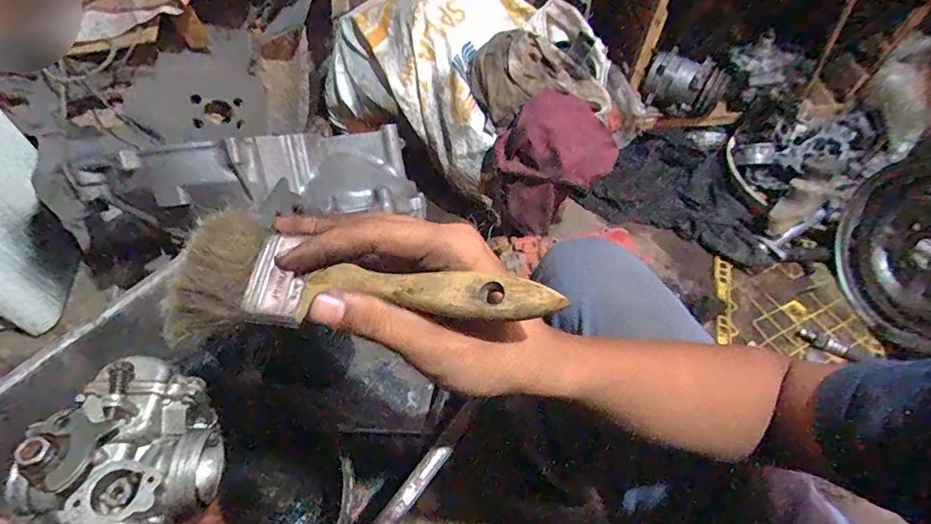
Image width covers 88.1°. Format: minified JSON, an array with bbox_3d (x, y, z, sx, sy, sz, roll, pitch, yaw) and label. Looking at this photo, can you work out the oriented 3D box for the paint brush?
[{"bbox_3d":[-0.054,0.009,0.229,0.192,0.026,0.065,4,53,15],"label":"paint brush"}]

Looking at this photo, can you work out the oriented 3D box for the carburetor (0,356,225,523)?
[{"bbox_3d":[-0.169,0.103,0.241,0.087,0.050,0.101,26,55,-22],"label":"carburetor"}]

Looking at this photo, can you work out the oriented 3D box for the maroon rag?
[{"bbox_3d":[0.179,-0.193,0.977,0.220,0.216,0.170,-30,60,-22],"label":"maroon rag"}]

